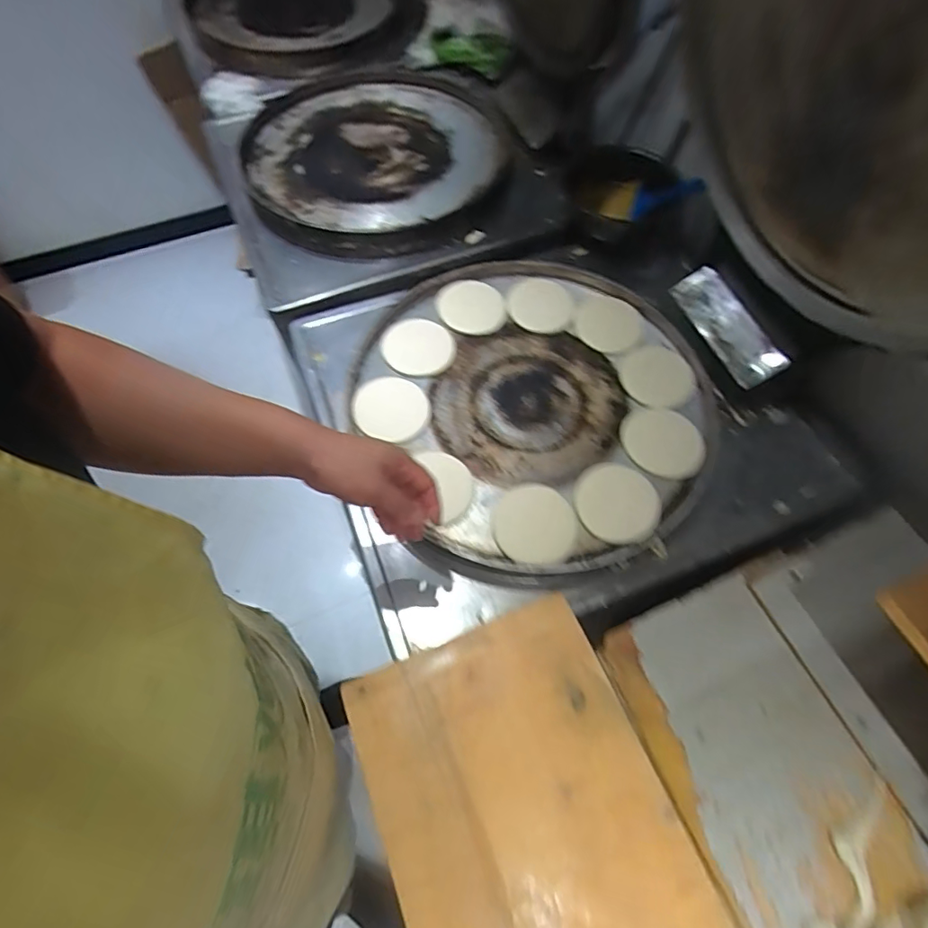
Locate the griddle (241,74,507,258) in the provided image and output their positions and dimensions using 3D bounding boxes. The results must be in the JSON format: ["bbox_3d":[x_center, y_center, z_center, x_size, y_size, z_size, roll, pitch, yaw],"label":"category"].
[{"bbox_3d":[-0.194,-0.593,0.994,0.501,0.047,0.450,39,69,17],"label":"griddle"}]

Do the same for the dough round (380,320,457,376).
[{"bbox_3d":[-0.070,-0.176,0.803,0.110,0.020,0.094,10,63,4],"label":"dough round"}]

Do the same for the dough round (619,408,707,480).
[{"bbox_3d":[0.275,-0.034,0.729,0.106,0.024,0.102,0,63,-1],"label":"dough round"}]

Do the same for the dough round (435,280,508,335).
[{"bbox_3d":[0.012,-0.247,0.826,0.109,0.022,0.086,15,63,7],"label":"dough round"}]

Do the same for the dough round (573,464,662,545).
[{"bbox_3d":[0.202,0.047,0.683,0.109,0.032,0.110,-24,66,-11],"label":"dough round"}]

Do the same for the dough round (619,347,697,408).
[{"bbox_3d":[0.286,-0.128,0.776,0.102,0.015,0.096,0,63,-1],"label":"dough round"}]

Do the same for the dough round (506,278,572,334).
[{"bbox_3d":[0.120,-0.252,0.830,0.098,0.016,0.095,15,64,7],"label":"dough round"}]

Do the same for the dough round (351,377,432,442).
[{"bbox_3d":[-0.103,-0.078,0.751,0.105,0.020,0.099,15,64,7],"label":"dough round"}]

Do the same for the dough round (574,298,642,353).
[{"bbox_3d":[0.225,-0.217,0.813,0.096,0.019,0.085,34,67,15],"label":"dough round"}]

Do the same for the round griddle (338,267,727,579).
[{"bbox_3d":[0.114,-0.089,0.759,0.477,0.045,0.477,0,63,-1],"label":"round griddle"}]

